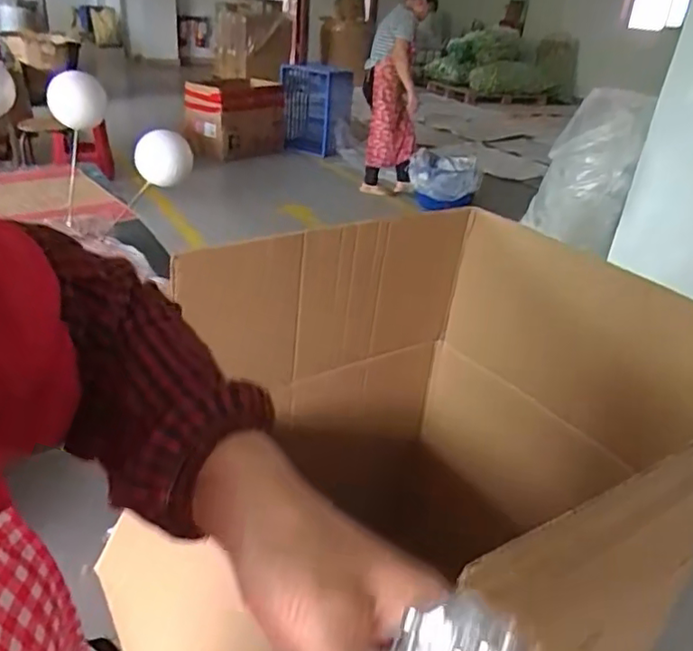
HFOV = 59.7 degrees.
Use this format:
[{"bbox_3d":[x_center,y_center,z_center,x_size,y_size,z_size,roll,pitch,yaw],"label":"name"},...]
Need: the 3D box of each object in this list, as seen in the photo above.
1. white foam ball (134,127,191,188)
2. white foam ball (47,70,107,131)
[{"bbox_3d":[-0.375,-0.337,1.233,0.098,0.108,0.099,4,29,-2],"label":"white foam ball"},{"bbox_3d":[-0.557,-0.468,1.254,0.112,0.106,0.107,-8,32,-23],"label":"white foam ball"}]

